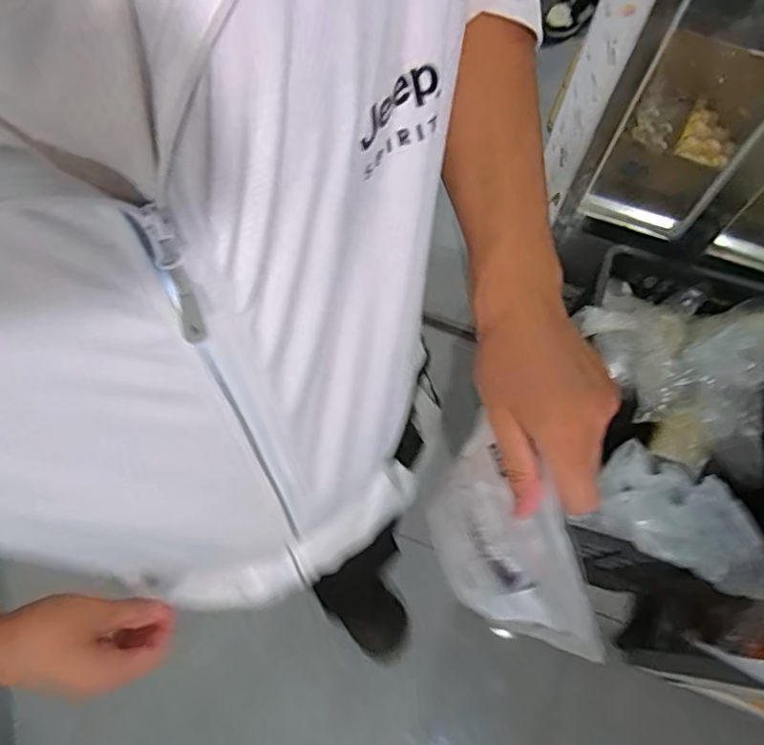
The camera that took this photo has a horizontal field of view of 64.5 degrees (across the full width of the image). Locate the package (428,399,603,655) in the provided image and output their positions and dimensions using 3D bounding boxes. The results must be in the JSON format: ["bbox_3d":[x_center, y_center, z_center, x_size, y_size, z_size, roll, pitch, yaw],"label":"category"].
[{"bbox_3d":[0.077,0.117,0.434,0.017,0.201,0.144,-15,75,-21],"label":"package"}]

